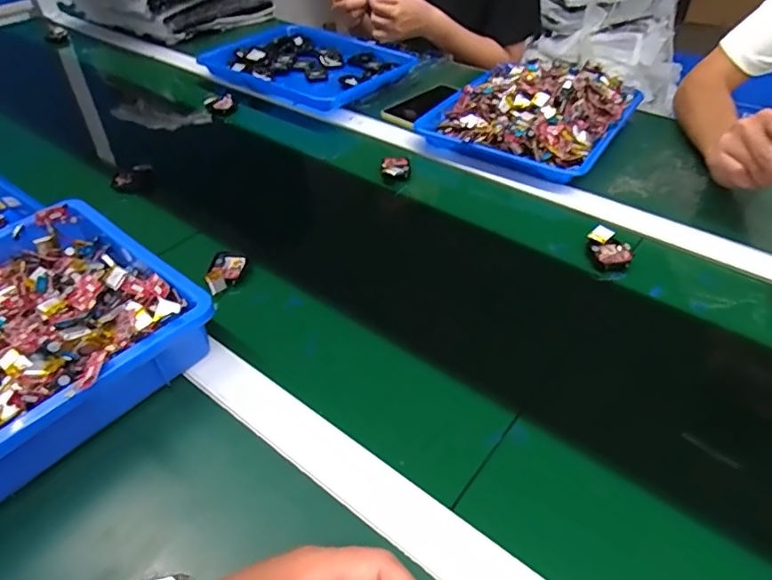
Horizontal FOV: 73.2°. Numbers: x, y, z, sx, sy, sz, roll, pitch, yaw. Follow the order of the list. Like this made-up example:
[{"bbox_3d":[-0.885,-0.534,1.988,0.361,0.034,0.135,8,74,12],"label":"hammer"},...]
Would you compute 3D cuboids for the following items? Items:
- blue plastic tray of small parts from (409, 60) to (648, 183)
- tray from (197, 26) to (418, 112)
[{"bbox_3d":[0.209,-0.262,0.753,0.250,0.063,0.262,23,48,24],"label":"blue plastic tray of small parts"},{"bbox_3d":[-0.133,-0.400,0.925,0.319,0.038,0.228,26,49,26],"label":"tray"}]

